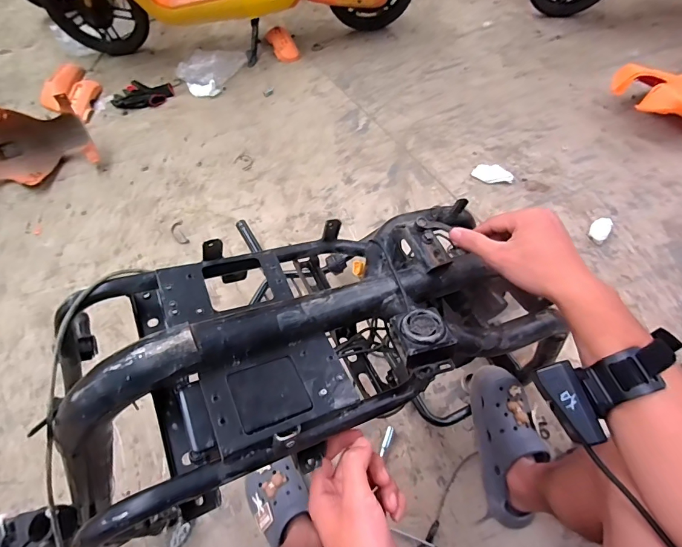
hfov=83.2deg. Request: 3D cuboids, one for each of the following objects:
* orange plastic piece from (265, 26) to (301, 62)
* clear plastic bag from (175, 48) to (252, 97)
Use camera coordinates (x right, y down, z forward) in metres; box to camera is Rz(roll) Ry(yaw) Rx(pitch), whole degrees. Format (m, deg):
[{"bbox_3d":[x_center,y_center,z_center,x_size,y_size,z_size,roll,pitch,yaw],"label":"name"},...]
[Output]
[{"bbox_3d":[-0.255,-1.014,1.692,0.105,0.052,0.238,-19,57,-10],"label":"orange plastic piece"},{"bbox_3d":[-0.559,-0.853,1.599,0.251,0.051,0.299,21,60,16],"label":"clear plastic bag"}]

